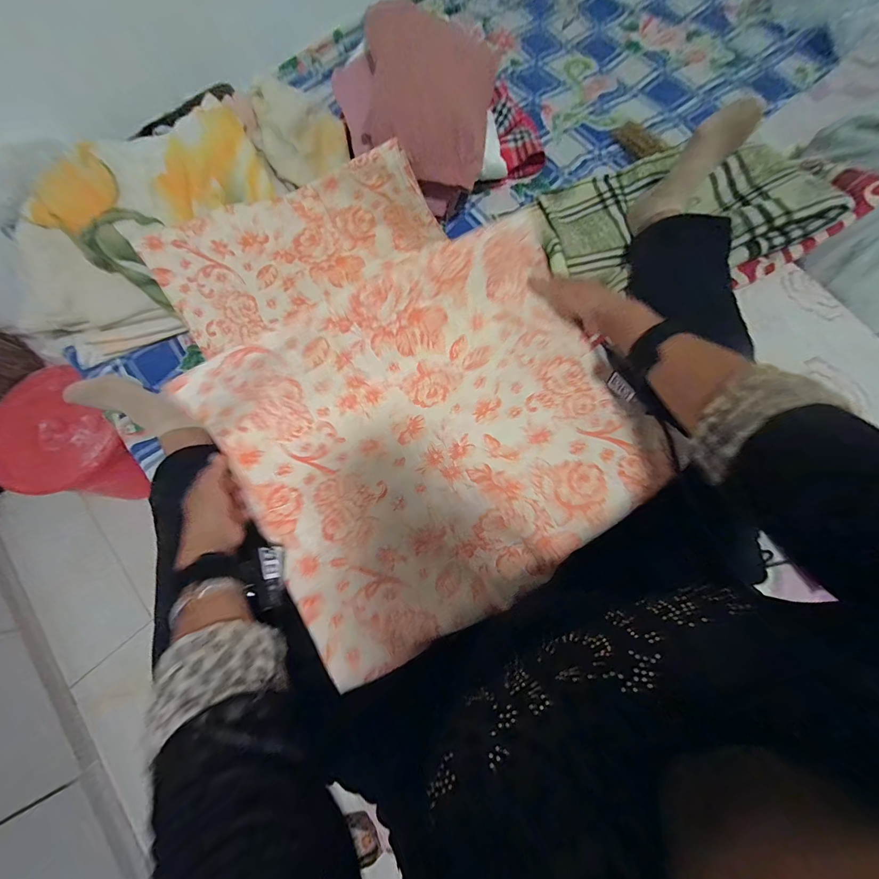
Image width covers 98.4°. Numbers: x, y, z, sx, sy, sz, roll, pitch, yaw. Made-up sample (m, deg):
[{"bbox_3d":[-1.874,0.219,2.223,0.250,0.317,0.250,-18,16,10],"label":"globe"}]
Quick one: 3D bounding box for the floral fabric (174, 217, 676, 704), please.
[{"bbox_3d":[0.001,-0.006,0.458,0.454,0.096,0.396,-32,76,-7],"label":"floral fabric"}]

